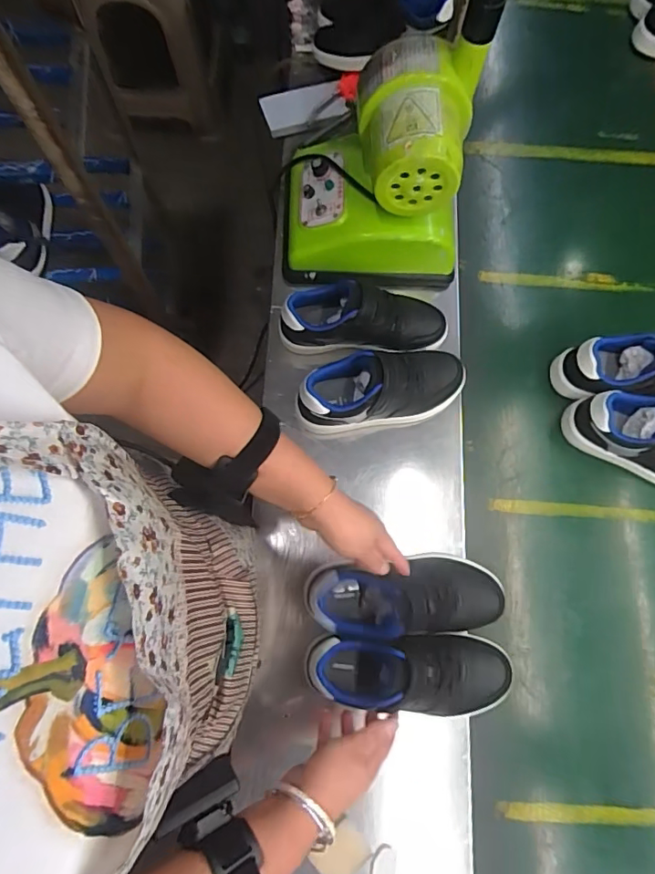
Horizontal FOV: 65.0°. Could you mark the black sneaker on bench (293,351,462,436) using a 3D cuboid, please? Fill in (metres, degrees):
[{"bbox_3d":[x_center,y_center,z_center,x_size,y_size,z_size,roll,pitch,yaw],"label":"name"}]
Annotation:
[{"bbox_3d":[0.070,-0.062,0.639,0.214,0.079,0.078,-17,78,-5],"label":"black sneaker on bench"}]

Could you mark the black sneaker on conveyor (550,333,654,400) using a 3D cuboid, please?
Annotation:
[{"bbox_3d":[0.424,-0.077,0.681,0.220,0.099,0.081,9,74,2],"label":"black sneaker on conveyor"}]

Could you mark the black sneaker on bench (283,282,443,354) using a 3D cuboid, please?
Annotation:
[{"bbox_3d":[0.050,-0.155,0.657,0.215,0.085,0.074,-1,77,-1],"label":"black sneaker on bench"}]

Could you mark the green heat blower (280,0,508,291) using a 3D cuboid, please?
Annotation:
[{"bbox_3d":[0.058,-0.370,0.512,0.231,0.486,0.184,1,77,-1],"label":"green heat blower"}]

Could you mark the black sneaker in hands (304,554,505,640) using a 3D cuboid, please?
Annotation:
[{"bbox_3d":[0.089,0.175,0.568,0.221,0.088,0.081,0,74,-13],"label":"black sneaker in hands"}]

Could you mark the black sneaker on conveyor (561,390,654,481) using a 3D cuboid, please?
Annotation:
[{"bbox_3d":[0.431,0.006,0.664,0.222,0.096,0.078,18,75,4],"label":"black sneaker on conveyor"}]

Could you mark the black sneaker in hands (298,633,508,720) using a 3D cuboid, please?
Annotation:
[{"bbox_3d":[0.090,0.252,0.546,0.219,0.081,0.081,4,74,-6],"label":"black sneaker in hands"}]

